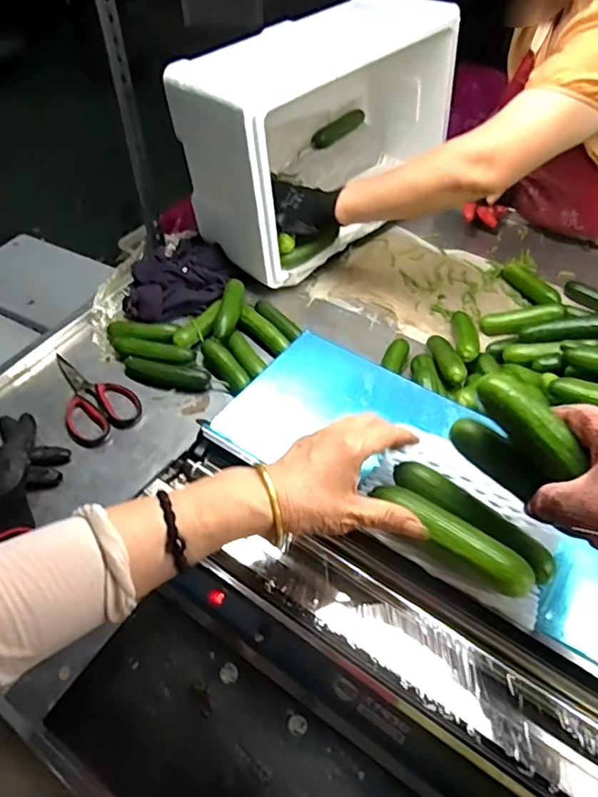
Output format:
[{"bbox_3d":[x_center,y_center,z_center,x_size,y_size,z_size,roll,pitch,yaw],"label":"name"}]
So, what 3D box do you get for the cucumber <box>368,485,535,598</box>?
[{"bbox_3d":[0.112,0.103,0.417,0.126,0.028,0.030,34,59,24],"label":"cucumber"}]

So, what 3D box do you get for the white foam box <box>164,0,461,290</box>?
[{"bbox_3d":[0.033,-0.435,0.911,0.428,0.285,0.213,-36,58,-25],"label":"white foam box"}]

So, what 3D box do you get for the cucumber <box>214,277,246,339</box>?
[{"bbox_3d":[-0.103,-0.133,0.827,0.034,0.026,0.103,7,51,7],"label":"cucumber"}]

